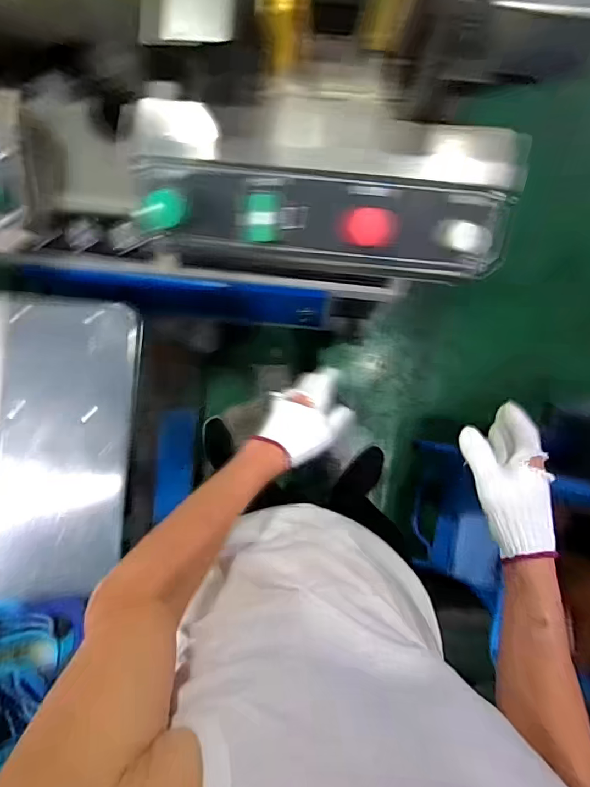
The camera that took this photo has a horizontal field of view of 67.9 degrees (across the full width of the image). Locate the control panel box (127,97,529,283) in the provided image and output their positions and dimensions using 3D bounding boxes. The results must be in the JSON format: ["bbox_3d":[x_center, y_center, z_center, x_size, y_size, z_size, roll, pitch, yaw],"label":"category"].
[{"bbox_3d":[0.032,-0.238,0.522,0.432,0.071,0.161,7,90,1],"label":"control panel box"}]

